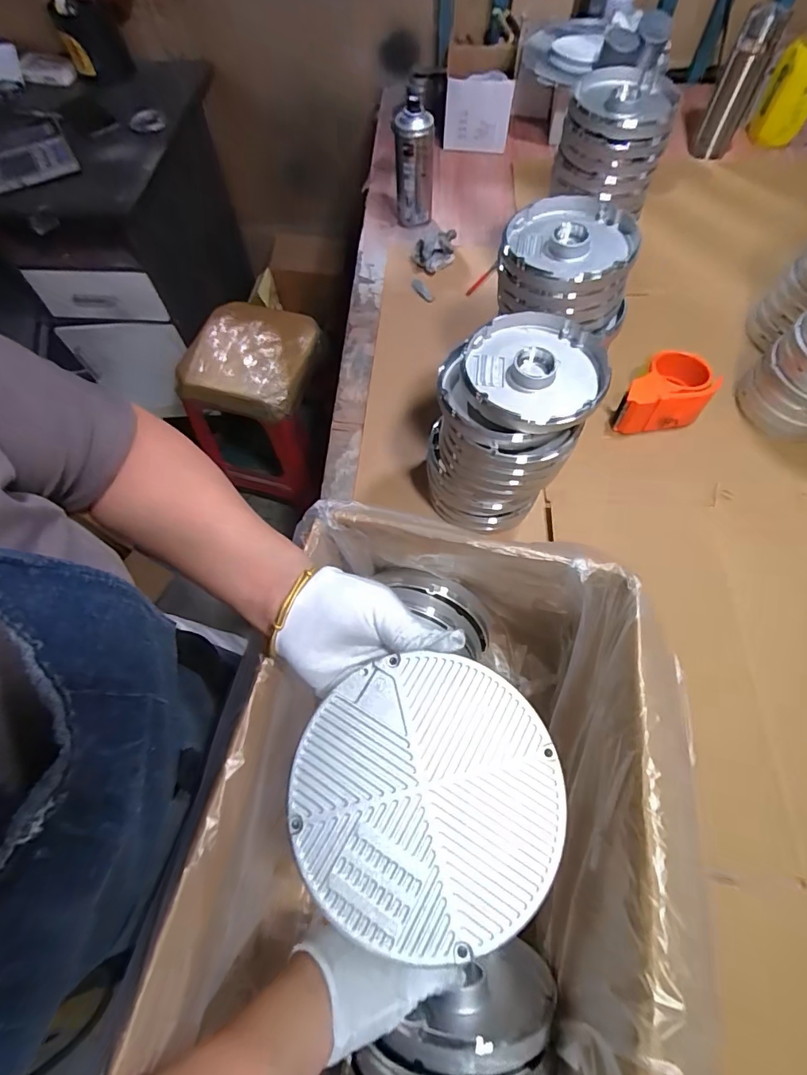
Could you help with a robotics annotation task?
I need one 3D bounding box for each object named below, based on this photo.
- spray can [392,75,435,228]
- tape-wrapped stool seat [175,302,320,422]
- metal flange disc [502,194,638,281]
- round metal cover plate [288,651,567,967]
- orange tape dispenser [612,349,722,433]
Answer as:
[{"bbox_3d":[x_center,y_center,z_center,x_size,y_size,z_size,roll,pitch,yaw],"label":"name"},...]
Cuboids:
[{"bbox_3d":[0.018,-0.617,0.797,0.059,0.186,0.062,-1,64,1],"label":"spray can"},{"bbox_3d":[-0.344,-0.389,1.065,0.258,0.069,0.280,13,65,8],"label":"tape-wrapped stool seat"},{"bbox_3d":[0.176,-0.311,0.511,0.132,0.029,0.131,-1,64,1],"label":"metal flange disc"},{"bbox_3d":[0.011,0.129,0.247,0.133,0.009,0.130,1,64,2],"label":"round metal cover plate"},{"bbox_3d":[0.355,-0.190,0.652,0.095,0.060,0.132,35,70,17],"label":"orange tape dispenser"}]

